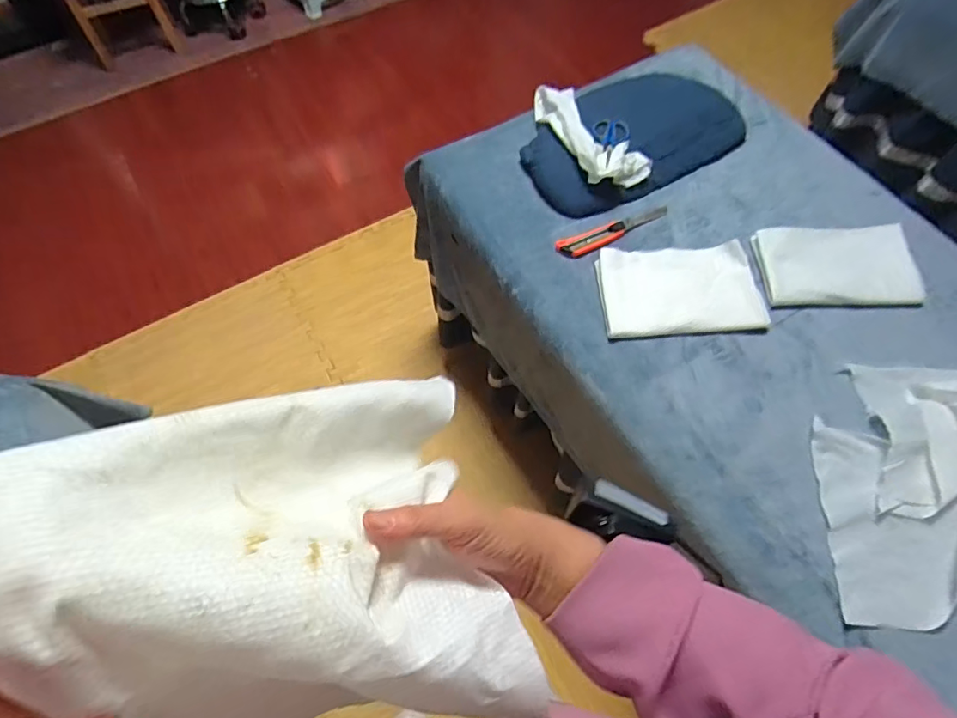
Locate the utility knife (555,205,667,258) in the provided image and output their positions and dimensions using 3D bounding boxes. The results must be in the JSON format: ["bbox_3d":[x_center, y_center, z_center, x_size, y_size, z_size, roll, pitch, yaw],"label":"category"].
[{"bbox_3d":[0.235,-0.219,0.933,0.213,0.011,0.043,-19,65,-9],"label":"utility knife"}]

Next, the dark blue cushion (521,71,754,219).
[{"bbox_3d":[0.283,-0.415,0.981,0.404,0.068,0.233,-28,66,-13],"label":"dark blue cushion"}]

